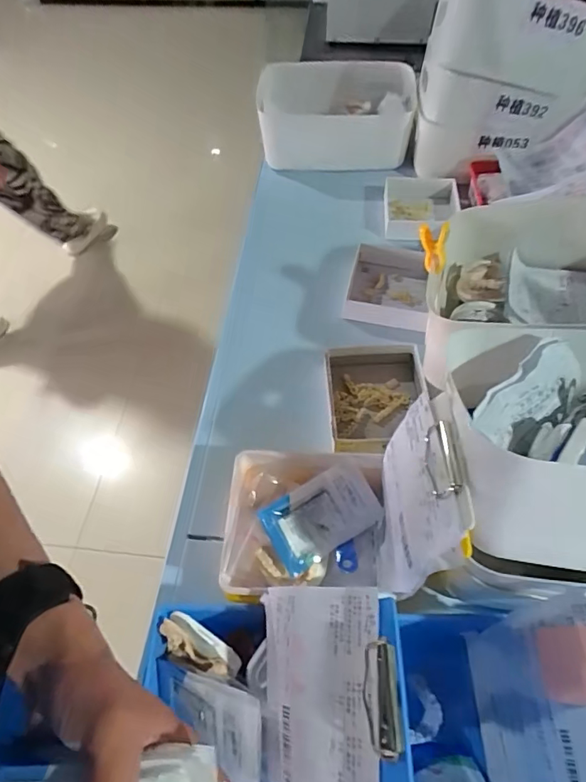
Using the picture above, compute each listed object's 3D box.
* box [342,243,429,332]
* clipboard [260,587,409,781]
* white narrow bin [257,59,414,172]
[{"bbox_3d":[0.148,-0.157,0.730,0.125,0.045,0.126,10,57,9],"label":"box"},{"bbox_3d":[0.023,0.227,0.363,0.141,0.022,0.144,-22,53,37],"label":"clipboard"},{"bbox_3d":[0.068,-0.441,0.779,0.249,0.174,0.091,17,58,13],"label":"white narrow bin"}]

